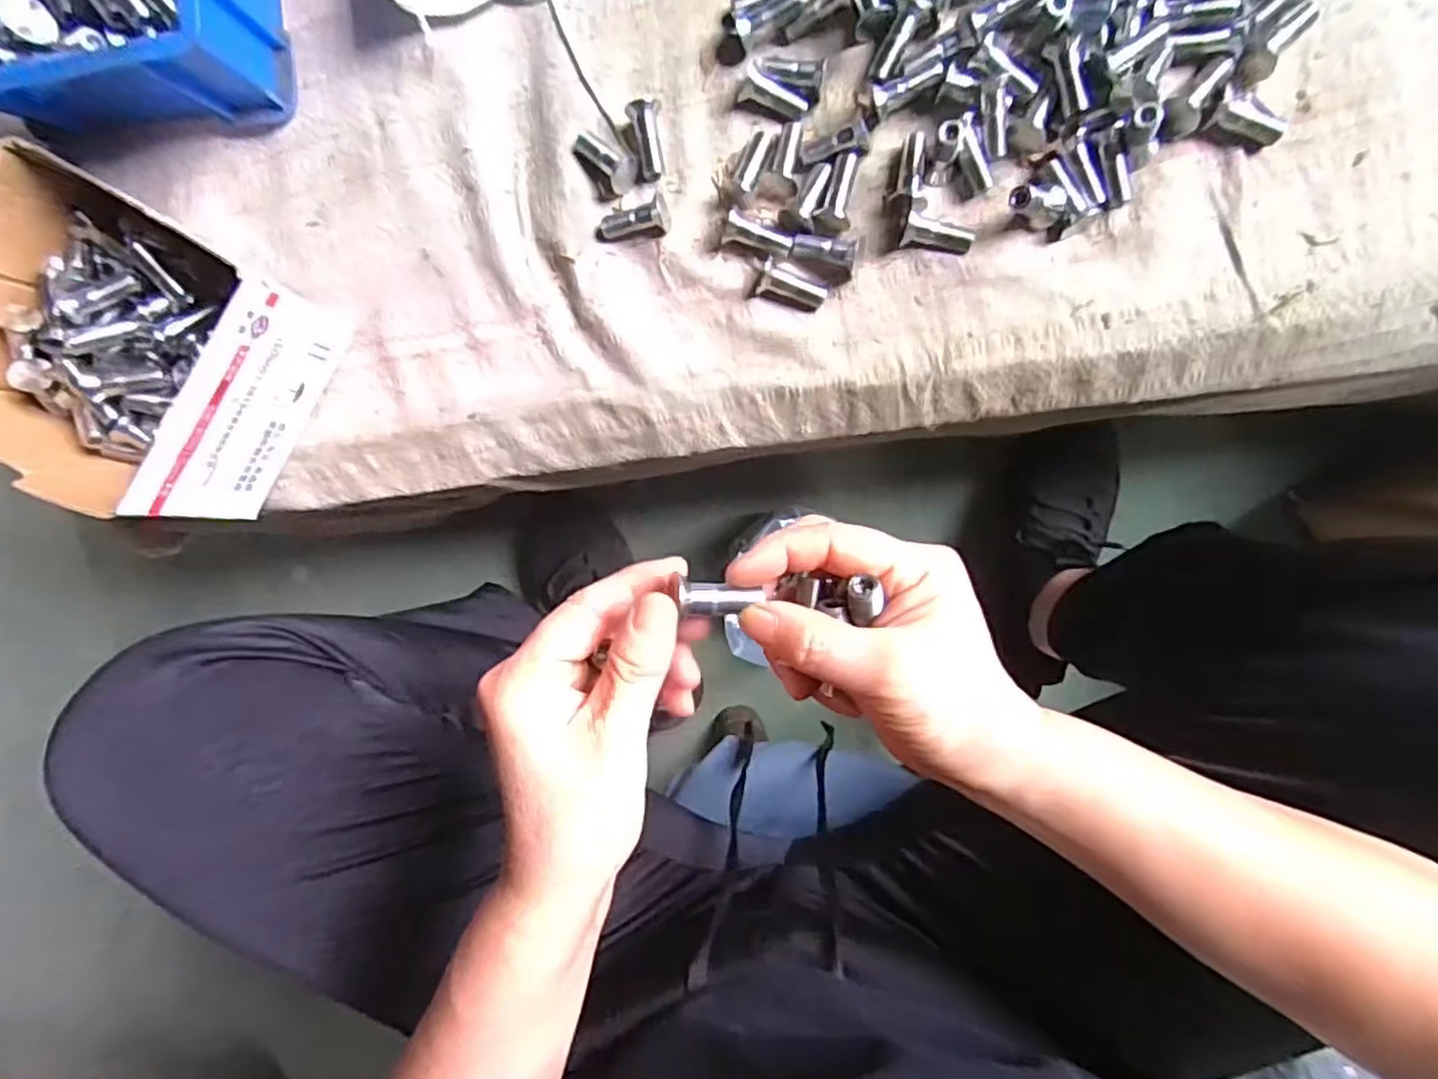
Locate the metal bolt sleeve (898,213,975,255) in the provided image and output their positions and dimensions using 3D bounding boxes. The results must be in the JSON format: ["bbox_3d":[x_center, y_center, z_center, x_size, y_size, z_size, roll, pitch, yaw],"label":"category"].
[{"bbox_3d":[0.109,-0.151,0.352,0.034,0.014,0.013,12,94,7],"label":"metal bolt sleeve"}]

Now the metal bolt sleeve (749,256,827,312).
[{"bbox_3d":[0.037,-0.128,0.363,0.035,0.013,0.017,24,95,6],"label":"metal bolt sleeve"}]

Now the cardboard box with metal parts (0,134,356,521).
[{"bbox_3d":[-0.304,-0.096,0.370,0.149,0.076,0.143,30,96,5],"label":"cardboard box with metal parts"}]

